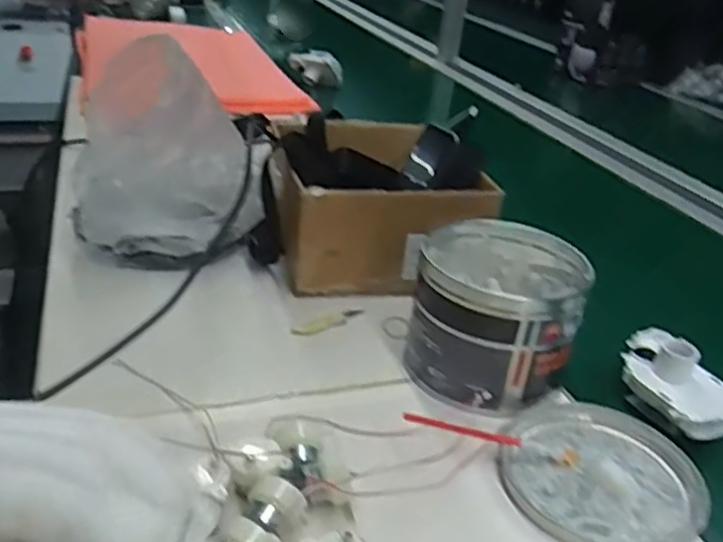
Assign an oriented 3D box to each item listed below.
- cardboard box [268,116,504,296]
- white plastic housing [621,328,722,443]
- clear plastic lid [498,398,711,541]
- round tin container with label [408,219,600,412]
[{"bbox_3d":[0.012,-0.071,0.718,0.196,0.109,0.212,2,29,-9],"label":"cardboard box"},{"bbox_3d":[0.239,0.088,0.531,0.065,0.052,0.096,-17,36,-37],"label":"white plastic housing"},{"bbox_3d":[0.159,0.133,0.465,0.124,0.012,0.134,9,28,4],"label":"clear plastic lid"},{"bbox_3d":[0.104,0.033,0.550,0.119,0.101,0.142,14,29,13],"label":"round tin container with label"}]

